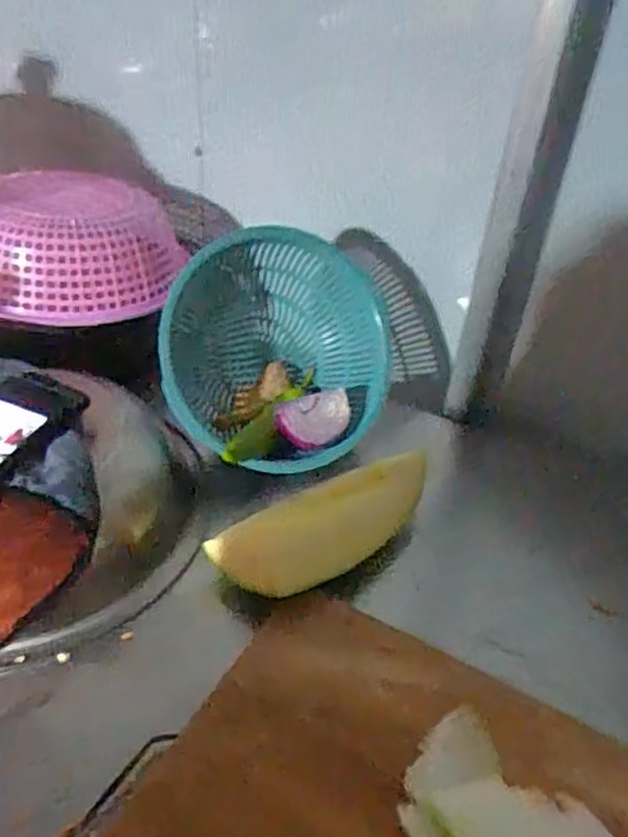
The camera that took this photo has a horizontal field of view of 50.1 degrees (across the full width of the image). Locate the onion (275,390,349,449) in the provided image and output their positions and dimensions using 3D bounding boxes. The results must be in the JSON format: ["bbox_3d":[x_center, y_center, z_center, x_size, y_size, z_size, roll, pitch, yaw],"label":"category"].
[{"bbox_3d":[-0.001,0.000,0.750,0.084,0.039,0.059,-3,38,-5],"label":"onion"}]

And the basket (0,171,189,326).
[{"bbox_3d":[-0.317,-0.212,0.832,0.274,0.114,0.225,-13,40,-23],"label":"basket"}]

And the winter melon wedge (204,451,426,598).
[{"bbox_3d":[0.020,0.096,0.647,0.235,0.033,0.098,-24,45,-25],"label":"winter melon wedge"}]

